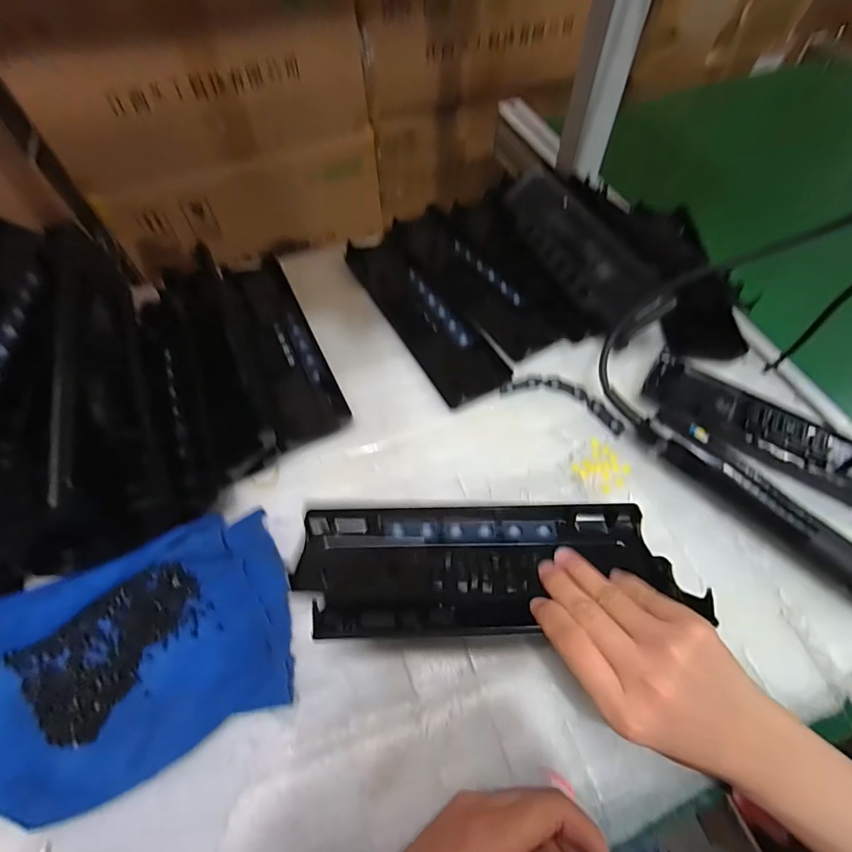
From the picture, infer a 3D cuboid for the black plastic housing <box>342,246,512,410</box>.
[{"bbox_3d":[-0.004,-0.121,0.474,0.069,0.016,0.241,-26,63,-15],"label":"black plastic housing"}]

